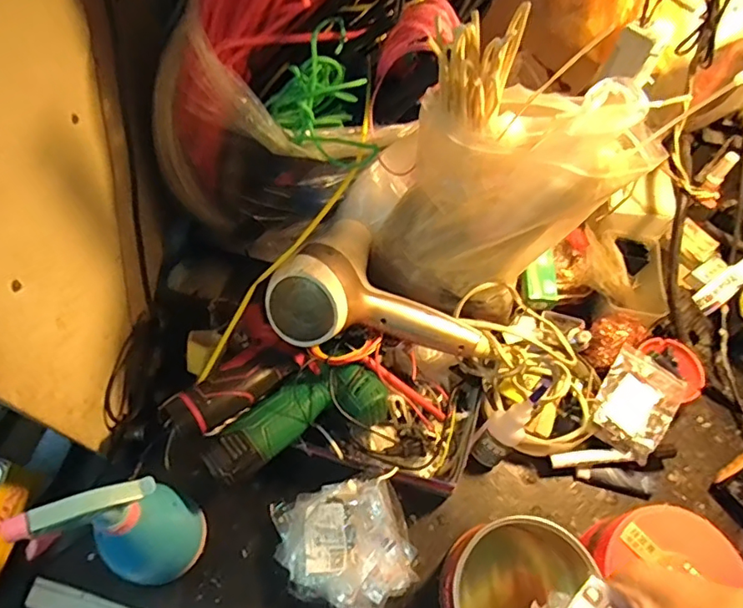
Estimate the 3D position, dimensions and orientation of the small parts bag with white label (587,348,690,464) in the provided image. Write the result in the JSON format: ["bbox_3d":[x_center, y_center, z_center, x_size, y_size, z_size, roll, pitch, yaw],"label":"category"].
[{"bbox_3d":[0.293,0.107,0.595,0.076,0.017,0.105,33,65,13],"label":"small parts bag with white label"}]

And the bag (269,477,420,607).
[{"bbox_3d":[-0.024,0.230,0.513,0.121,0.062,0.113,-15,64,-11],"label":"bag"}]

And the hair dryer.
[{"bbox_3d":[0.009,0.005,0.530,0.221,0.073,0.105,19,60,-21],"label":"hair dryer"}]

